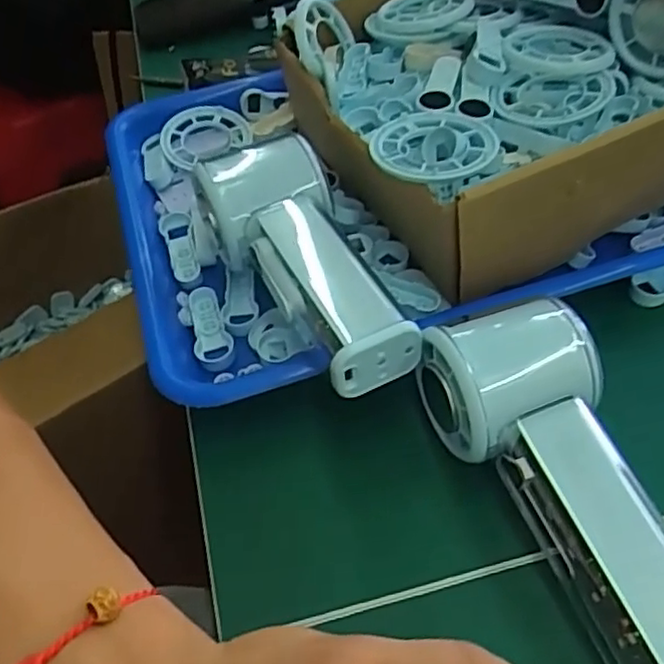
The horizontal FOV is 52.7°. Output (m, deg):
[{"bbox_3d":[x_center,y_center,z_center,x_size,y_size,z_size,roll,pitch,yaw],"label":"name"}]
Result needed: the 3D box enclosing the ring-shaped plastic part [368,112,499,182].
[{"bbox_3d":[0.046,-0.084,0.308,0.054,0.010,0.052,-2,49,3],"label":"ring-shaped plastic part"}]

